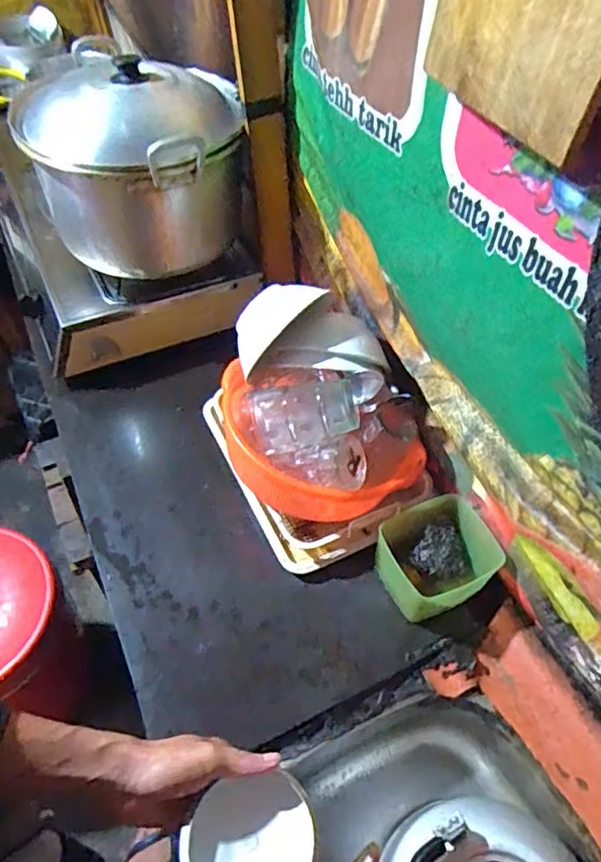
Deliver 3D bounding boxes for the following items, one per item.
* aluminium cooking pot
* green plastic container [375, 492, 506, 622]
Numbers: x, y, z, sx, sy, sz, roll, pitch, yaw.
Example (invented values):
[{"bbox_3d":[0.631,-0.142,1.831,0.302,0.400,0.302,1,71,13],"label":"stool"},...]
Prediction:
[{"bbox_3d":[-0.238,-0.392,0.844,0.280,0.220,0.295,2,52,-2],"label":"aluminium cooking pot"},{"bbox_3d":[0.164,0.162,0.720,0.134,0.098,0.113,-14,54,-13],"label":"green plastic container"}]

